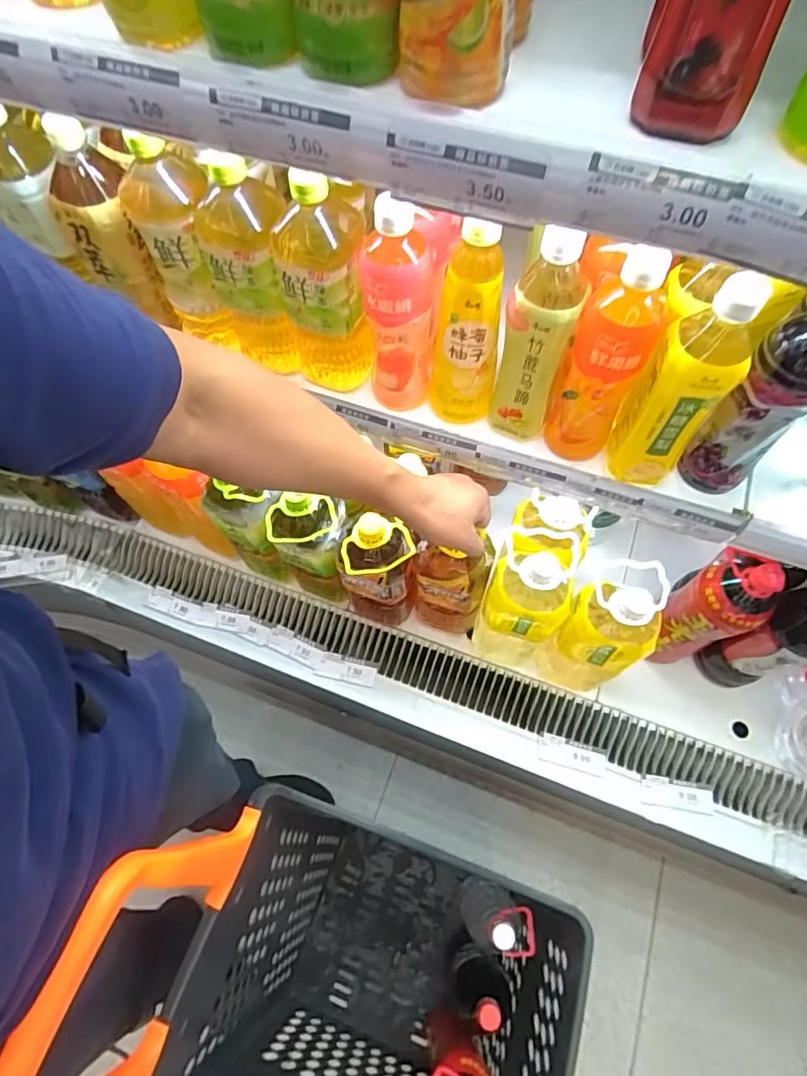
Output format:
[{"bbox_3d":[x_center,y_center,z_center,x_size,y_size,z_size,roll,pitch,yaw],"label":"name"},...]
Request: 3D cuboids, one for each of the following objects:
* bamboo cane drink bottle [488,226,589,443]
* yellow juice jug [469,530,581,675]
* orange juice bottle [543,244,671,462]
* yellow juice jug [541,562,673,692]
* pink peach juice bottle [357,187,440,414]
[{"bbox_3d":[0.124,-0.184,0.508,0.062,0.212,0.067,12,66,8],"label":"bamboo cane drink bottle"},{"bbox_3d":[0.179,0.095,0.782,0.132,0.331,0.118,17,67,10],"label":"yellow juice jug"},{"bbox_3d":[0.183,-0.158,0.499,0.069,0.224,0.061,21,68,12],"label":"orange juice bottle"},{"bbox_3d":[0.266,0.127,0.765,0.101,0.329,0.113,17,67,11],"label":"yellow juice jug"},{"bbox_3d":[-0.003,-0.226,0.535,0.069,0.207,0.084,6,67,1],"label":"pink peach juice bottle"}]

